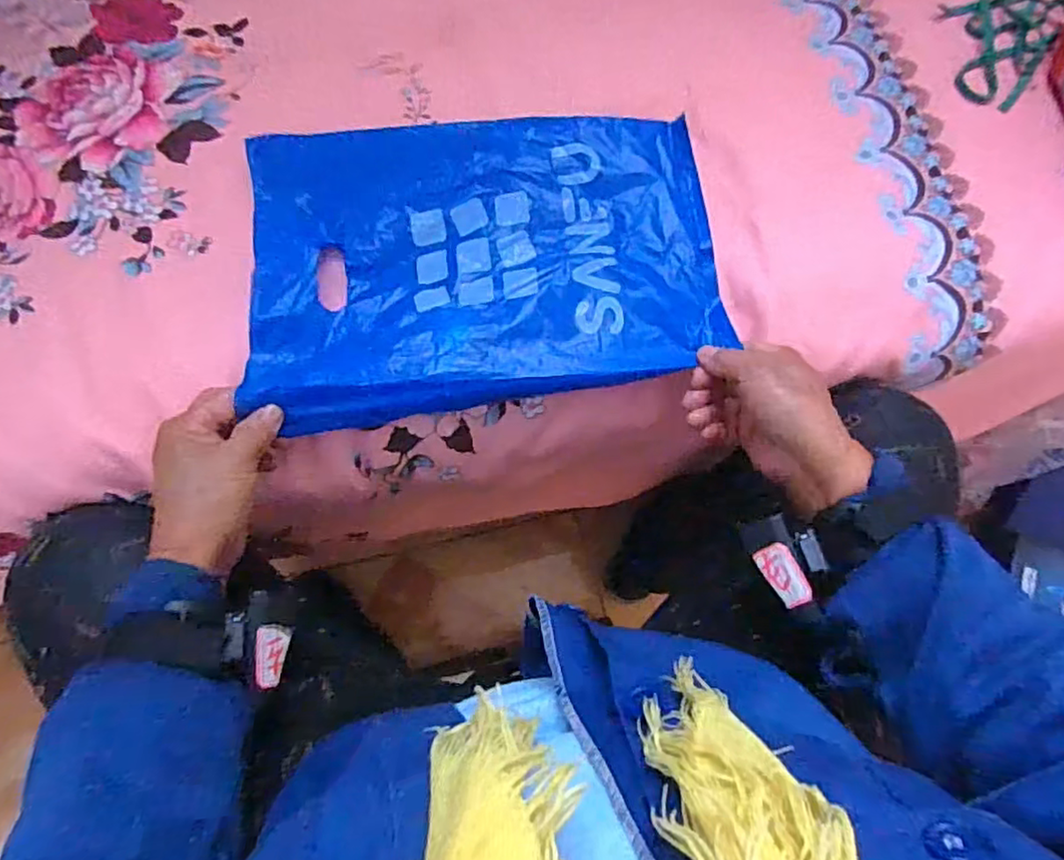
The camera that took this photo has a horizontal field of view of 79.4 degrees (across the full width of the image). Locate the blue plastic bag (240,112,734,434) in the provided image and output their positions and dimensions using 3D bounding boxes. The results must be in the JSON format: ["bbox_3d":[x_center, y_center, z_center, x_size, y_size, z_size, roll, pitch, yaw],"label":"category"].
[{"bbox_3d":[-0.038,-0.131,0.471,0.333,0.050,0.224,-9,70,-5],"label":"blue plastic bag"}]

